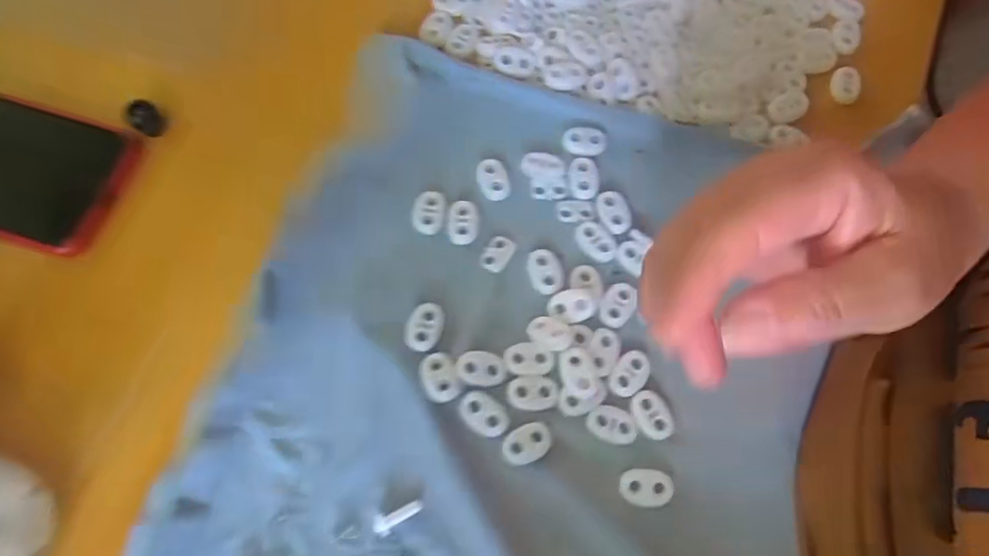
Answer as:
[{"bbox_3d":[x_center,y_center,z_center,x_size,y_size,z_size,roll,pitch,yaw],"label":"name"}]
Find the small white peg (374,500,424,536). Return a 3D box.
[{"bbox_3d":[-0.040,0.100,0.248,0.021,0.004,0.008,-18,74,-7],"label":"small white peg"}]

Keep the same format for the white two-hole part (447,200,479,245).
[{"bbox_3d":[-0.015,-0.028,0.289,0.015,0.004,0.022,1,72,-2],"label":"white two-hole part"}]

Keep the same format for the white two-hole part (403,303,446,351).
[{"bbox_3d":[-0.032,0.022,0.272,0.016,0.004,0.023,21,72,5],"label":"white two-hole part"}]

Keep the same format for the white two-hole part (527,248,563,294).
[{"bbox_3d":[0.024,-0.004,0.283,0.016,0.004,0.022,-10,72,-6],"label":"white two-hole part"}]

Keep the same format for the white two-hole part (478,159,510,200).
[{"bbox_3d":[-0.001,-0.050,0.298,0.015,0.004,0.023,-16,73,-8],"label":"white two-hole part"}]

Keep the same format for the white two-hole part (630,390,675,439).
[{"bbox_3d":[0.070,0.060,0.263,0.016,0.004,0.022,-24,74,-10],"label":"white two-hole part"}]

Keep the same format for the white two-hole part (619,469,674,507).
[{"bbox_3d":[0.065,0.089,0.254,0.023,0.004,0.015,2,72,-2],"label":"white two-hole part"}]

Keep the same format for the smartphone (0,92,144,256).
[{"bbox_3d":[-0.256,-0.062,0.292,0.152,0.008,0.069,19,72,4],"label":"smartphone"}]

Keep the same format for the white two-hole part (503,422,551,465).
[{"bbox_3d":[0.014,0.071,0.257,0.022,0.004,0.015,-23,74,-10],"label":"white two-hole part"}]

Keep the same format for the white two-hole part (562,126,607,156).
[{"bbox_3d":[0.046,-0.070,0.307,0.022,0.004,0.014,1,72,-2],"label":"white two-hole part"}]

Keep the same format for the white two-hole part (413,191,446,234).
[{"bbox_3d":[-0.032,-0.033,0.289,0.015,0.004,0.022,6,72,0],"label":"white two-hole part"}]

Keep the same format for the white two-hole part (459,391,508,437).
[{"bbox_3d":[-0.005,0.059,0.260,0.022,0.004,0.015,33,73,8],"label":"white two-hole part"}]

